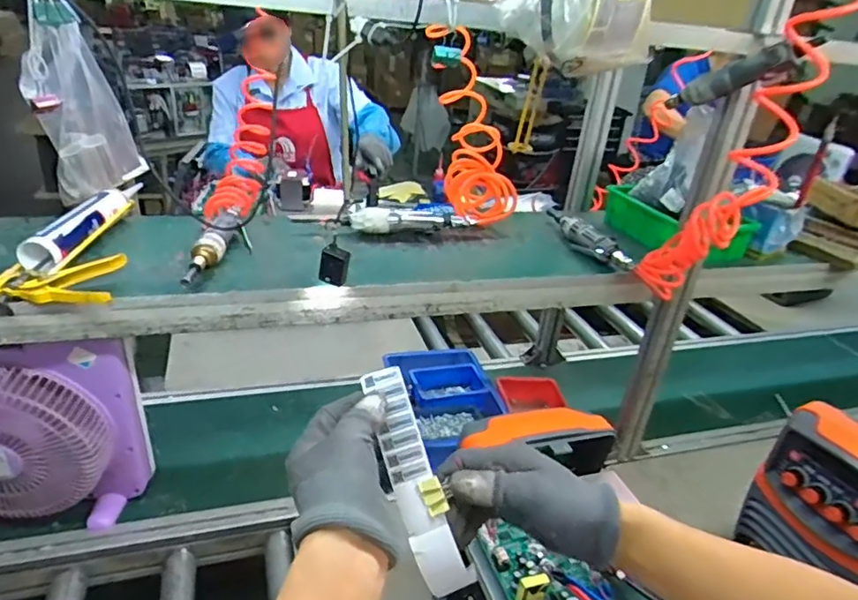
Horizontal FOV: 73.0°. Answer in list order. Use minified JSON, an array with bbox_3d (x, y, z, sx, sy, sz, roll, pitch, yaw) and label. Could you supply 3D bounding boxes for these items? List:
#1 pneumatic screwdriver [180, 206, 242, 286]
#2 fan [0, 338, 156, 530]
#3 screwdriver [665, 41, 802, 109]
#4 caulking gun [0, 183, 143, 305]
[{"bbox_3d":[-0.315,-0.081,0.840,0.034,0.043,0.217,5,28,-3],"label":"pneumatic screwdriver"},{"bbox_3d":[-0.585,0.211,0.835,0.307,0.315,0.097,-1,29,-14],"label":"fan"},{"bbox_3d":[0.409,-0.301,0.791,0.054,0.042,0.191,-12,2,-31],"label":"screwdriver"},{"bbox_3d":[-0.465,-0.067,0.798,0.152,0.053,0.381,6,28,-2],"label":"caulking gun"}]

